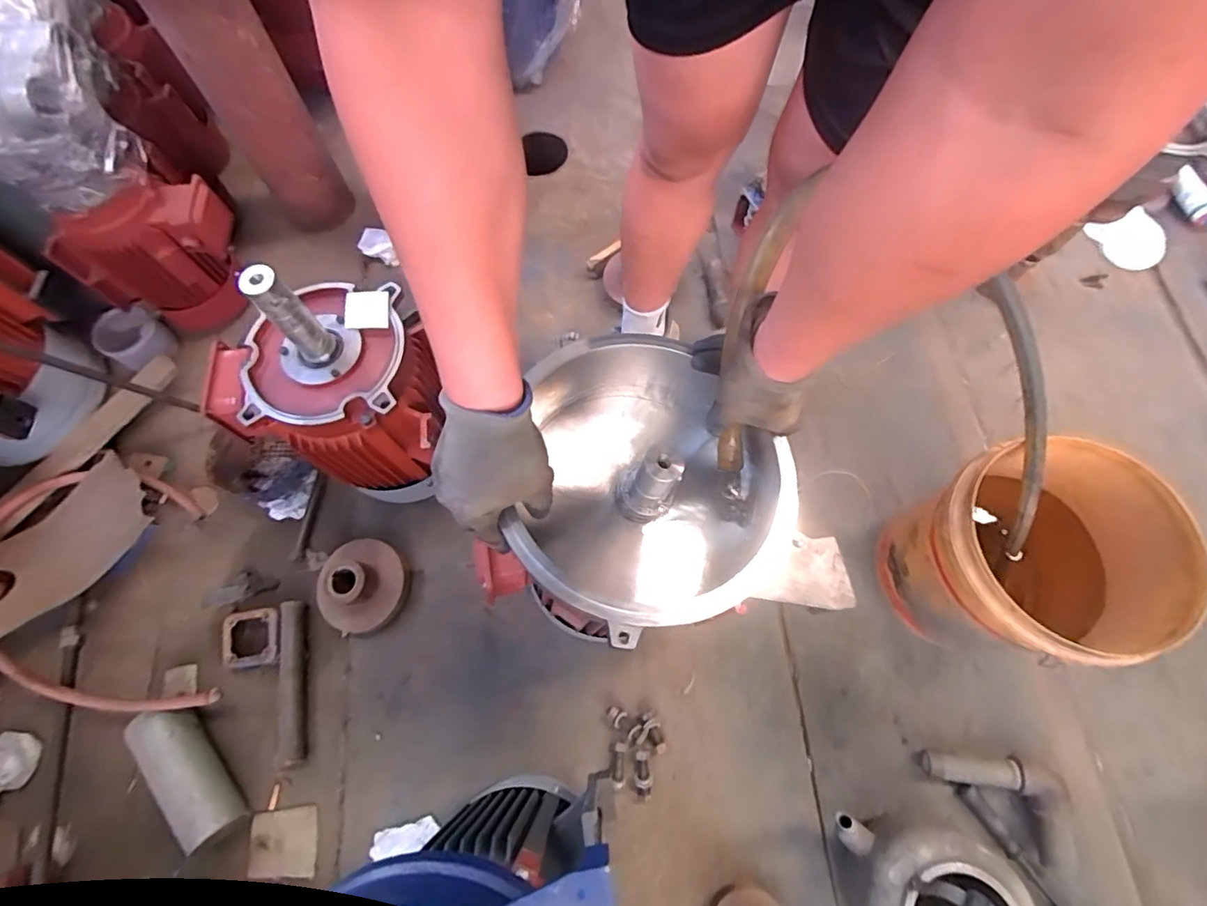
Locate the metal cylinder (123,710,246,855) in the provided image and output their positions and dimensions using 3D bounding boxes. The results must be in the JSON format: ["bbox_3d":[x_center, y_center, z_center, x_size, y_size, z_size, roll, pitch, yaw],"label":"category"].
[{"bbox_3d":[-0.685,0.519,0.903,0.079,0.076,0.237,-43,75,-15],"label":"metal cylinder"}]

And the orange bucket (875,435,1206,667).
[{"bbox_3d":[0.628,0.168,0.845,0.312,0.293,0.283,-5,69,-2],"label":"orange bucket"}]

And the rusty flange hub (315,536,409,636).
[{"bbox_3d":[-0.436,0.234,0.981,0.157,0.083,0.164,2,69,1],"label":"rusty flange hub"}]

